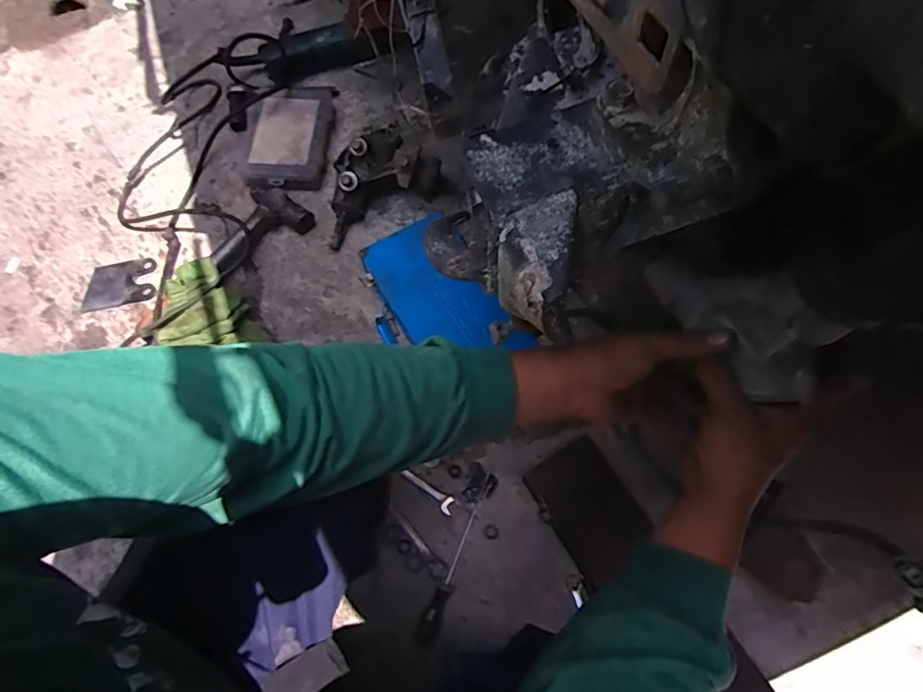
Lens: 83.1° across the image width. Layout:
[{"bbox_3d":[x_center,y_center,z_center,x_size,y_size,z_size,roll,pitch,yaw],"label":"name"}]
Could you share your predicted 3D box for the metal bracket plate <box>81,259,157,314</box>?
[{"bbox_3d":[-0.570,-0.104,0.872,0.114,0.005,0.091,-11,62,0],"label":"metal bracket plate"}]

